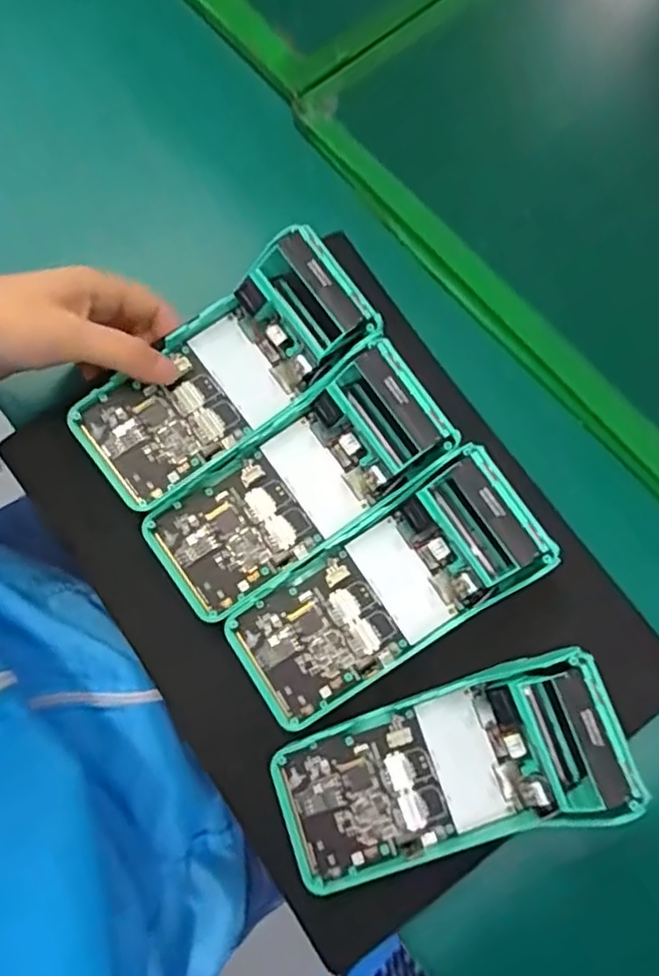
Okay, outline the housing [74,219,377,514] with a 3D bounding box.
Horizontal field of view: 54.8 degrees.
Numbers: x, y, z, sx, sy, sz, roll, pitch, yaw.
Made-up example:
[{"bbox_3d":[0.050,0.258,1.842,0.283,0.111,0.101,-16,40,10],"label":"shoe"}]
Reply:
[{"bbox_3d":[-0.058,-0.063,0.368,0.169,0.060,0.075,-38,78,3],"label":"housing"}]

